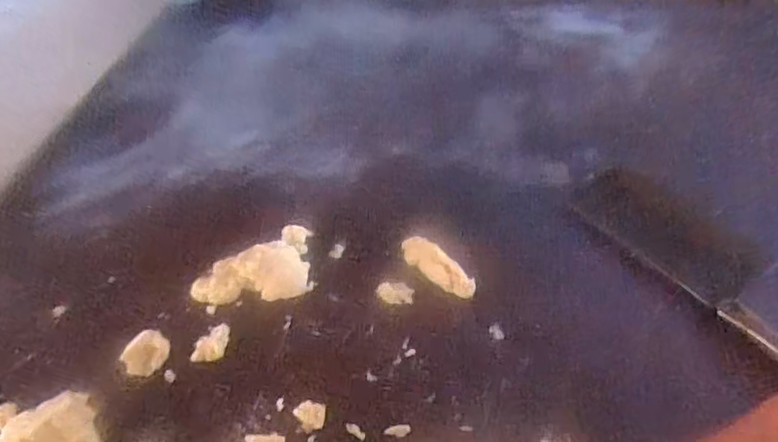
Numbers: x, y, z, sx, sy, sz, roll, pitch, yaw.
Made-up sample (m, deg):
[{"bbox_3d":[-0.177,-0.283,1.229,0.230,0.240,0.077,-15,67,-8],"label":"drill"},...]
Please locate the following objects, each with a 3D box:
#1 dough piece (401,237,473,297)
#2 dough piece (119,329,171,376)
[{"bbox_3d":[0.047,0.045,0.567,0.032,0.015,0.081,-32,55,-27],"label":"dough piece"},{"bbox_3d":[-0.221,0.121,0.528,0.027,0.027,0.039,33,55,26],"label":"dough piece"}]

